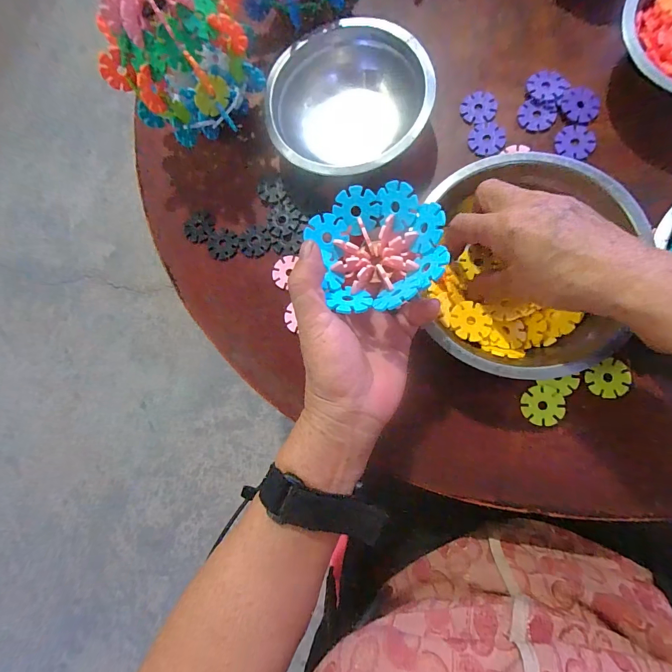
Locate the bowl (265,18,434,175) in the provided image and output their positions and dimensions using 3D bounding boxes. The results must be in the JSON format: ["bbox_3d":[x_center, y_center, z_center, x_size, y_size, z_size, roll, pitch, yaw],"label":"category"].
[{"bbox_3d":[0.013,-0.208,0.326,0.137,0.045,0.136,-1,82,9],"label":"bowl"}]

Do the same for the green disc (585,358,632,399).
[{"bbox_3d":[0.212,0.033,0.276,0.029,0.004,0.028,-1,82,9],"label":"green disc"}]

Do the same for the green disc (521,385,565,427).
[{"bbox_3d":[0.163,0.055,0.283,0.030,0.004,0.030,-1,82,9],"label":"green disc"}]

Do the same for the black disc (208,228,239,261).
[{"bbox_3d":[-0.110,-0.089,0.349,0.029,0.004,0.032,-35,78,3],"label":"black disc"}]

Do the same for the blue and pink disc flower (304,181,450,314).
[{"bbox_3d":[0.027,-0.060,0.232,0.080,0.034,0.086,-1,86,9],"label":"blue and pink disc flower"}]

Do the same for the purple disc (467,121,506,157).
[{"bbox_3d":[0.136,-0.177,0.322,0.031,0.004,0.033,-1,82,9],"label":"purple disc"}]

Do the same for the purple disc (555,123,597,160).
[{"bbox_3d":[0.208,-0.169,0.311,0.031,0.004,0.031,-1,82,9],"label":"purple disc"}]

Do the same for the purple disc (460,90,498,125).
[{"bbox_3d":[0.132,-0.211,0.330,0.032,0.004,0.032,-1,82,9],"label":"purple disc"}]

